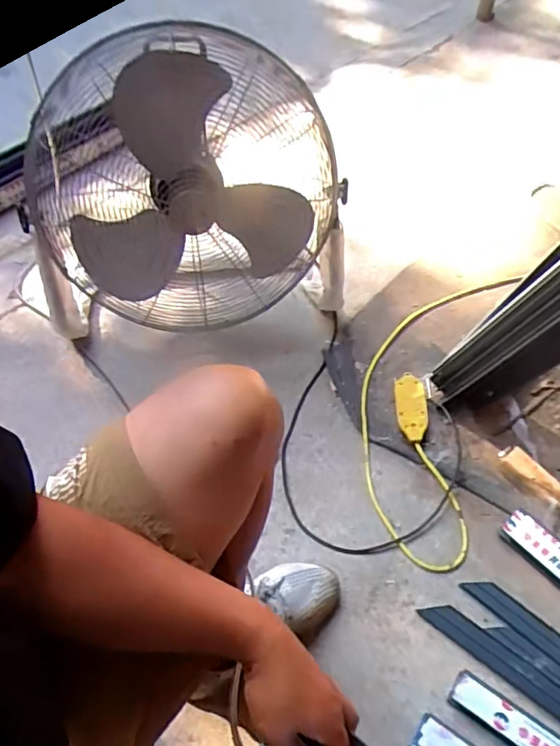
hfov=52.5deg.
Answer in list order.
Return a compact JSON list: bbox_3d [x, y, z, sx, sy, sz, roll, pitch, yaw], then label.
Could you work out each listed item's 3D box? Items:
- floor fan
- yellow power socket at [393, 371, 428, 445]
[{"bbox_3d":[-0.184,-0.351,1.107,0.596,0.496,0.292,-8,56,-7],"label":"floor fan"},{"bbox_3d":[0.256,0.070,1.114,0.059,0.051,0.136,2,56,-1],"label":"yellow power socket"}]

